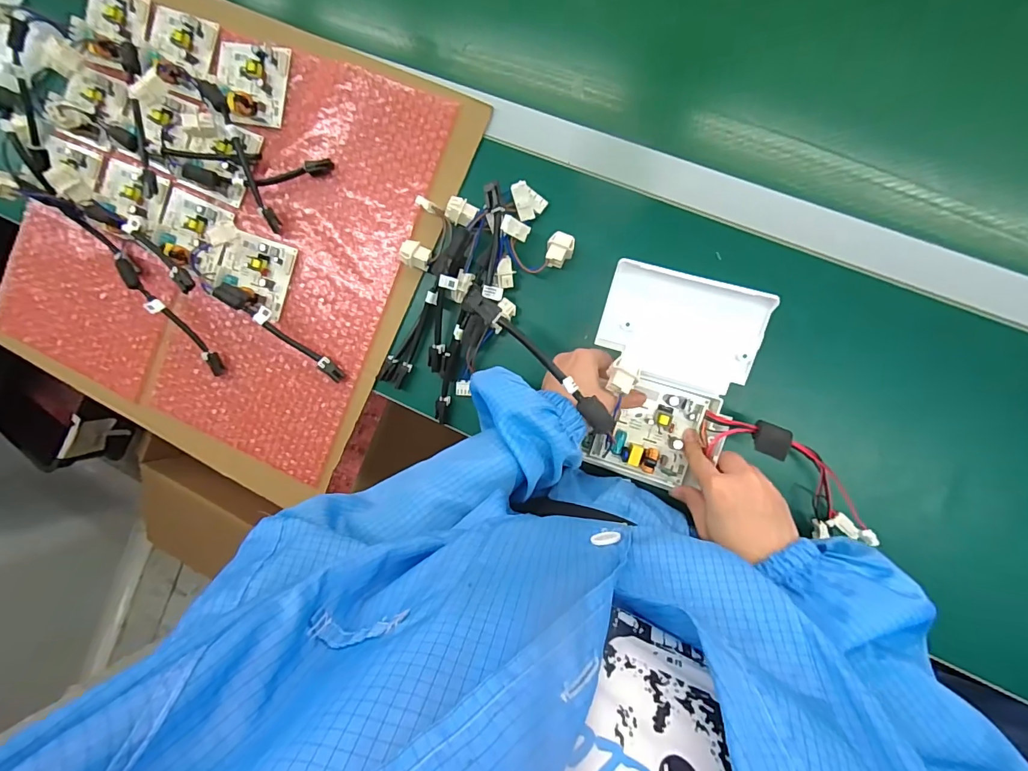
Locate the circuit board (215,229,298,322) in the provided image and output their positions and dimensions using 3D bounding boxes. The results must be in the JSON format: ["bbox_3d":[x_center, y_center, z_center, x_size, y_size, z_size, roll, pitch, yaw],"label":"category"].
[{"bbox_3d":[-0.300,-0.128,0.514,0.094,0.020,0.081,19,94,9],"label":"circuit board"}]

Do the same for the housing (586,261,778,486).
[{"bbox_3d":[0.130,-0.003,0.406,0.127,0.051,0.181,16,94,9],"label":"housing"}]

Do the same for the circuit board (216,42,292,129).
[{"bbox_3d":[-0.301,-0.337,0.509,0.089,0.020,0.088,13,93,9],"label":"circuit board"}]

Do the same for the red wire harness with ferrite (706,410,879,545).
[{"bbox_3d":[0.247,0.082,0.403,0.179,0.043,0.054,41,97,-13],"label":"red wire harness with ferrite"}]

